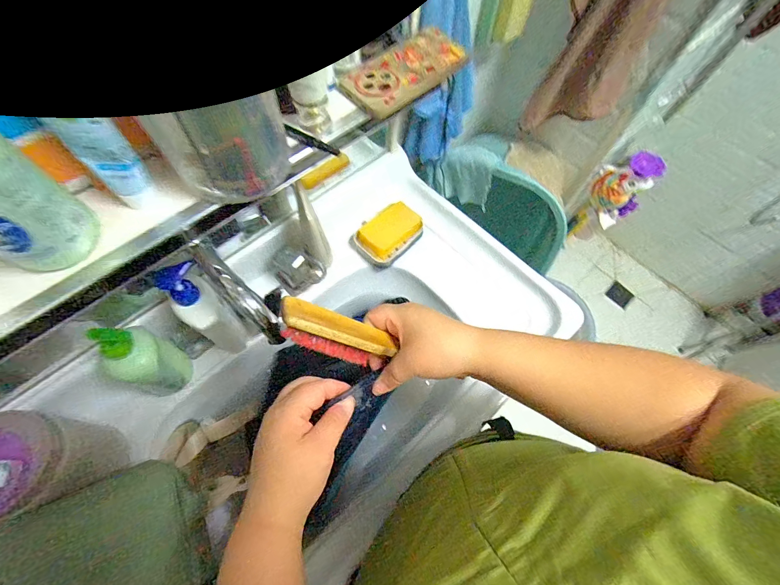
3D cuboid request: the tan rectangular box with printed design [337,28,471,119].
[{"bbox_3d":[0.020,-0.276,0.422,0.162,0.018,0.078,-38,71,-17],"label":"tan rectangular box with printed design"}]

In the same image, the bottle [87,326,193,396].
[{"bbox_3d":[-0.331,0.093,0.454,0.057,0.170,0.072,25,67,10],"label":"bottle"}]

